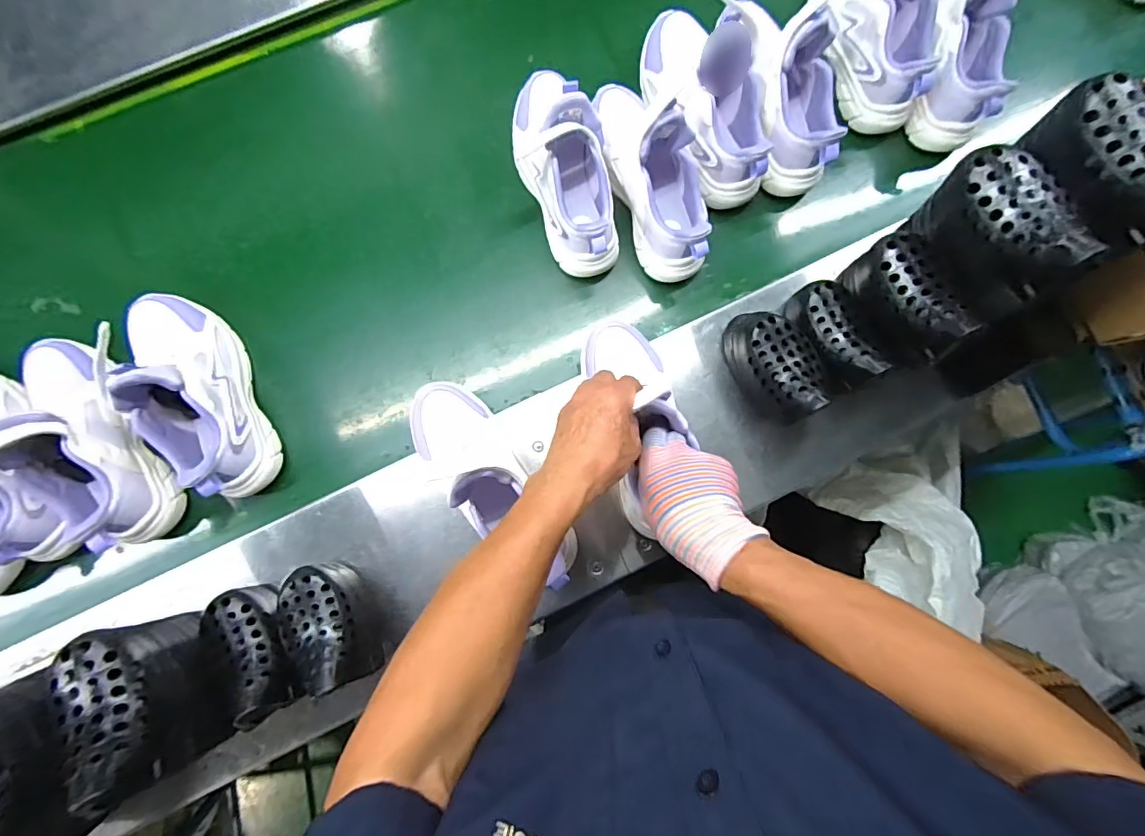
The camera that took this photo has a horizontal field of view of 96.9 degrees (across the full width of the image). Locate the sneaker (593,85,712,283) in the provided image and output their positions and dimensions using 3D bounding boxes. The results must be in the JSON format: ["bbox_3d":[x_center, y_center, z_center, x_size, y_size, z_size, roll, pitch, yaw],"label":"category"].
[{"bbox_3d":[0.105,-0.294,0.590,0.097,0.120,0.248,-22,88,-3],"label":"sneaker"}]

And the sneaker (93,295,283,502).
[{"bbox_3d":[-0.416,-0.029,0.556,0.084,0.134,0.246,-25,89,-3],"label":"sneaker"}]

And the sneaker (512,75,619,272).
[{"bbox_3d":[-0.011,-0.298,0.595,0.095,0.134,0.247,-19,88,-3],"label":"sneaker"}]

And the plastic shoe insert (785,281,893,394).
[{"bbox_3d":[0.284,-0.093,0.567,0.069,0.058,0.131,-20,71,-5],"label":"plastic shoe insert"}]

